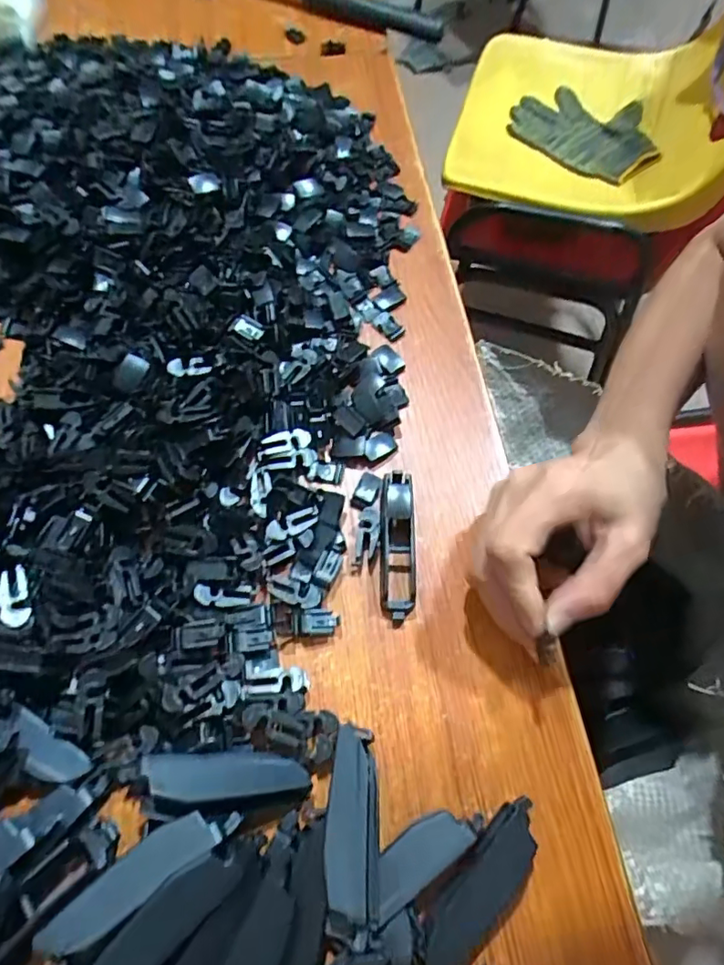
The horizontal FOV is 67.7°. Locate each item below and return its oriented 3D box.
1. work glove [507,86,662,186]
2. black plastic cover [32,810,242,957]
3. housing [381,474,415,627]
[{"bbox_3d":[0.313,-0.500,0.758,0.207,0.038,0.159,31,70,11],"label":"work glove"},{"bbox_3d":[-0.081,0.145,0.199,0.072,0.009,0.020,-28,51,-11],"label":"black plastic cover"},{"bbox_3d":[0.018,0.032,0.277,0.018,0.012,0.077,1,66,-1],"label":"housing"}]

